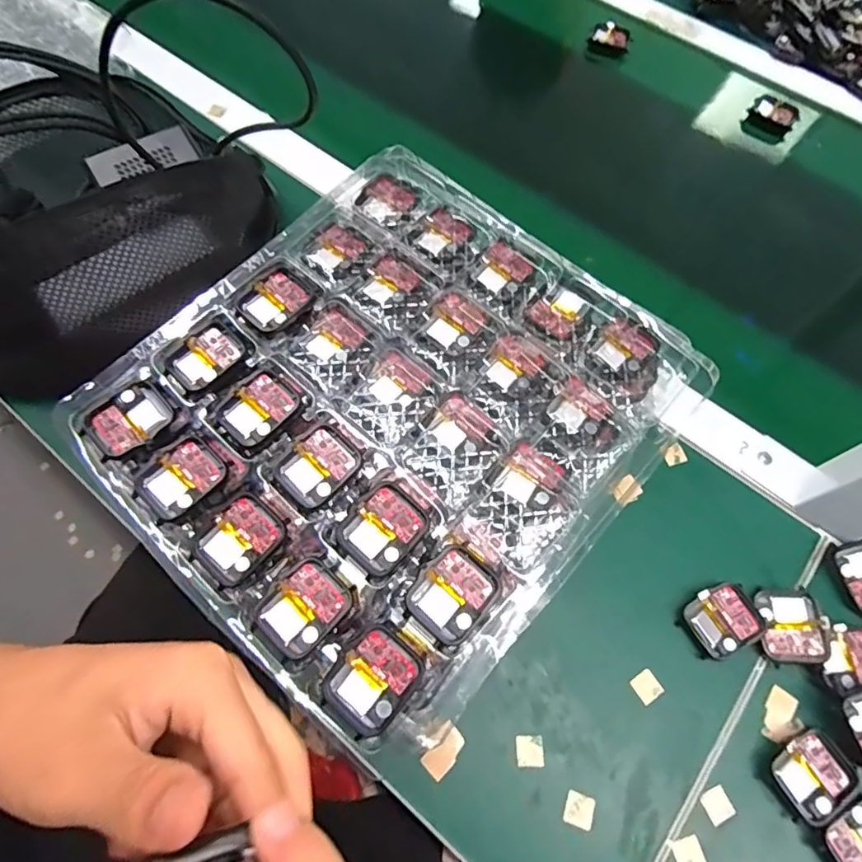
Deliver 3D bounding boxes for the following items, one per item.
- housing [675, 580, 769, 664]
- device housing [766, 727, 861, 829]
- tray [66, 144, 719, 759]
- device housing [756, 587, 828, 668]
[{"bbox_3d":[0.183,0.119,0.341,0.044,0.011,0.037,-28,69,-12],"label":"housing"},{"bbox_3d":[0.218,0.197,0.308,0.042,0.009,0.038,-26,69,-11],"label":"device housing"},{"bbox_3d":[-0.021,-0.016,0.321,0.266,0.023,0.292,39,71,15],"label":"tray"},{"bbox_3d":[0.223,0.121,0.336,0.034,0.011,0.044,-15,61,18],"label":"device housing"}]

